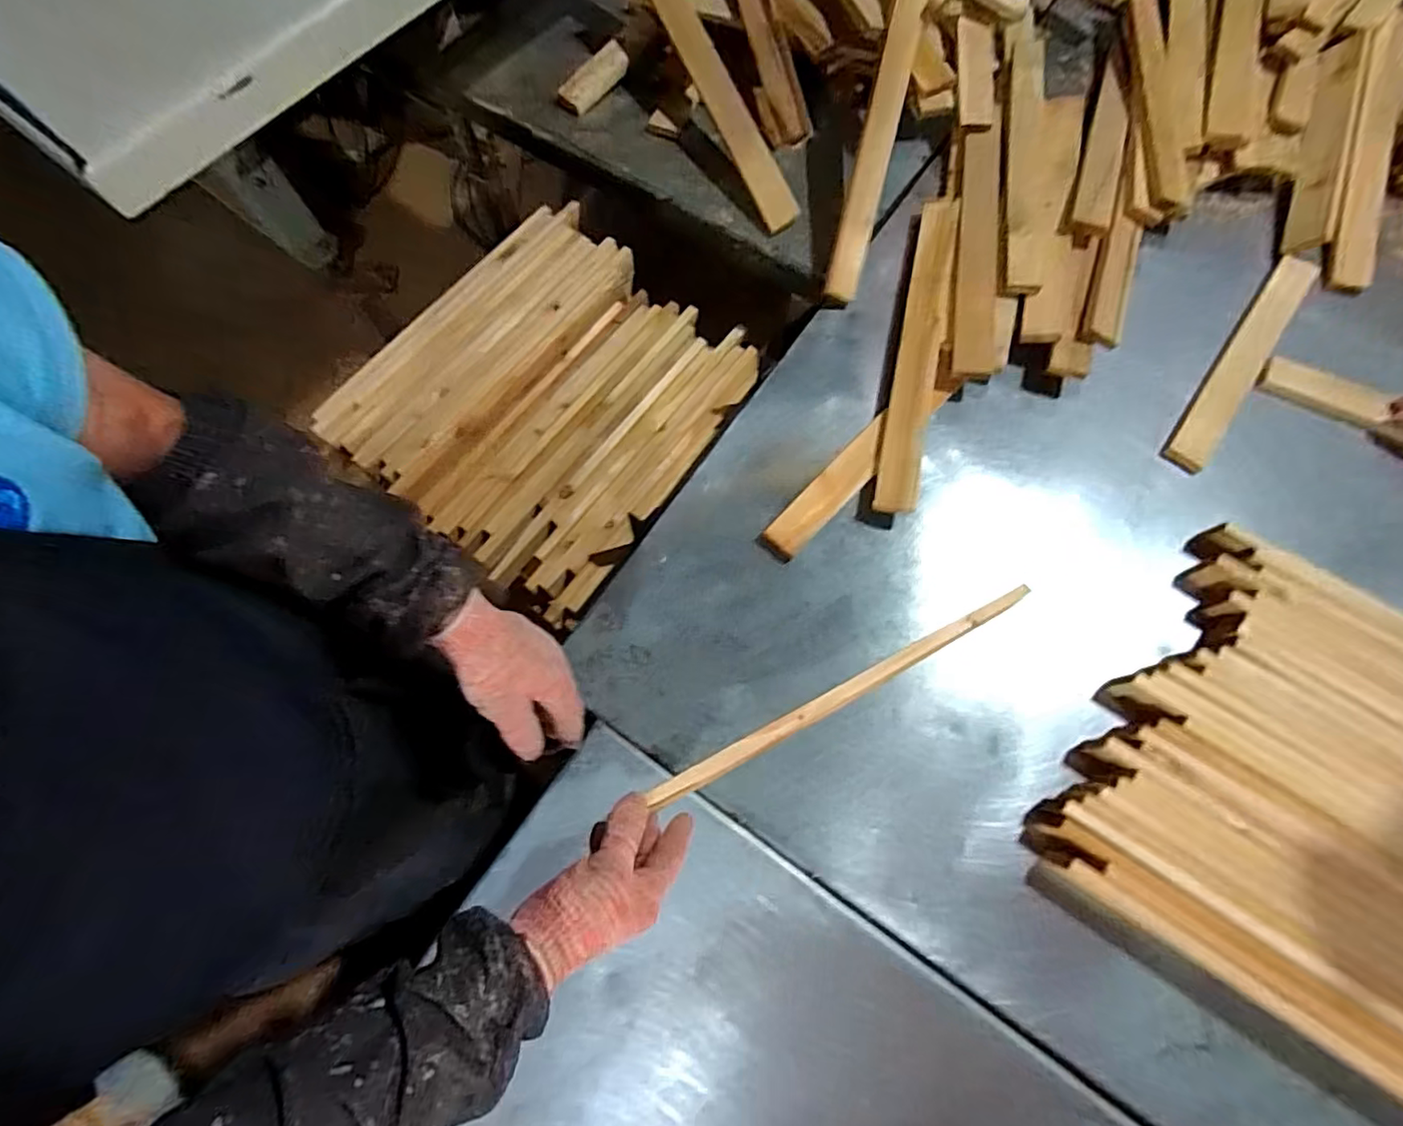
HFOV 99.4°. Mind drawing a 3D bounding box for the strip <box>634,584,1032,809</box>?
[{"bbox_3d":[0.156,0.119,0.584,0.456,0.017,0.021,-23,74,-20],"label":"strip"}]

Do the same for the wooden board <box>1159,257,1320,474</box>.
[{"bbox_3d":[0.728,-0.275,0.794,0.054,0.012,0.395,37,77,11],"label":"wooden board"}]

